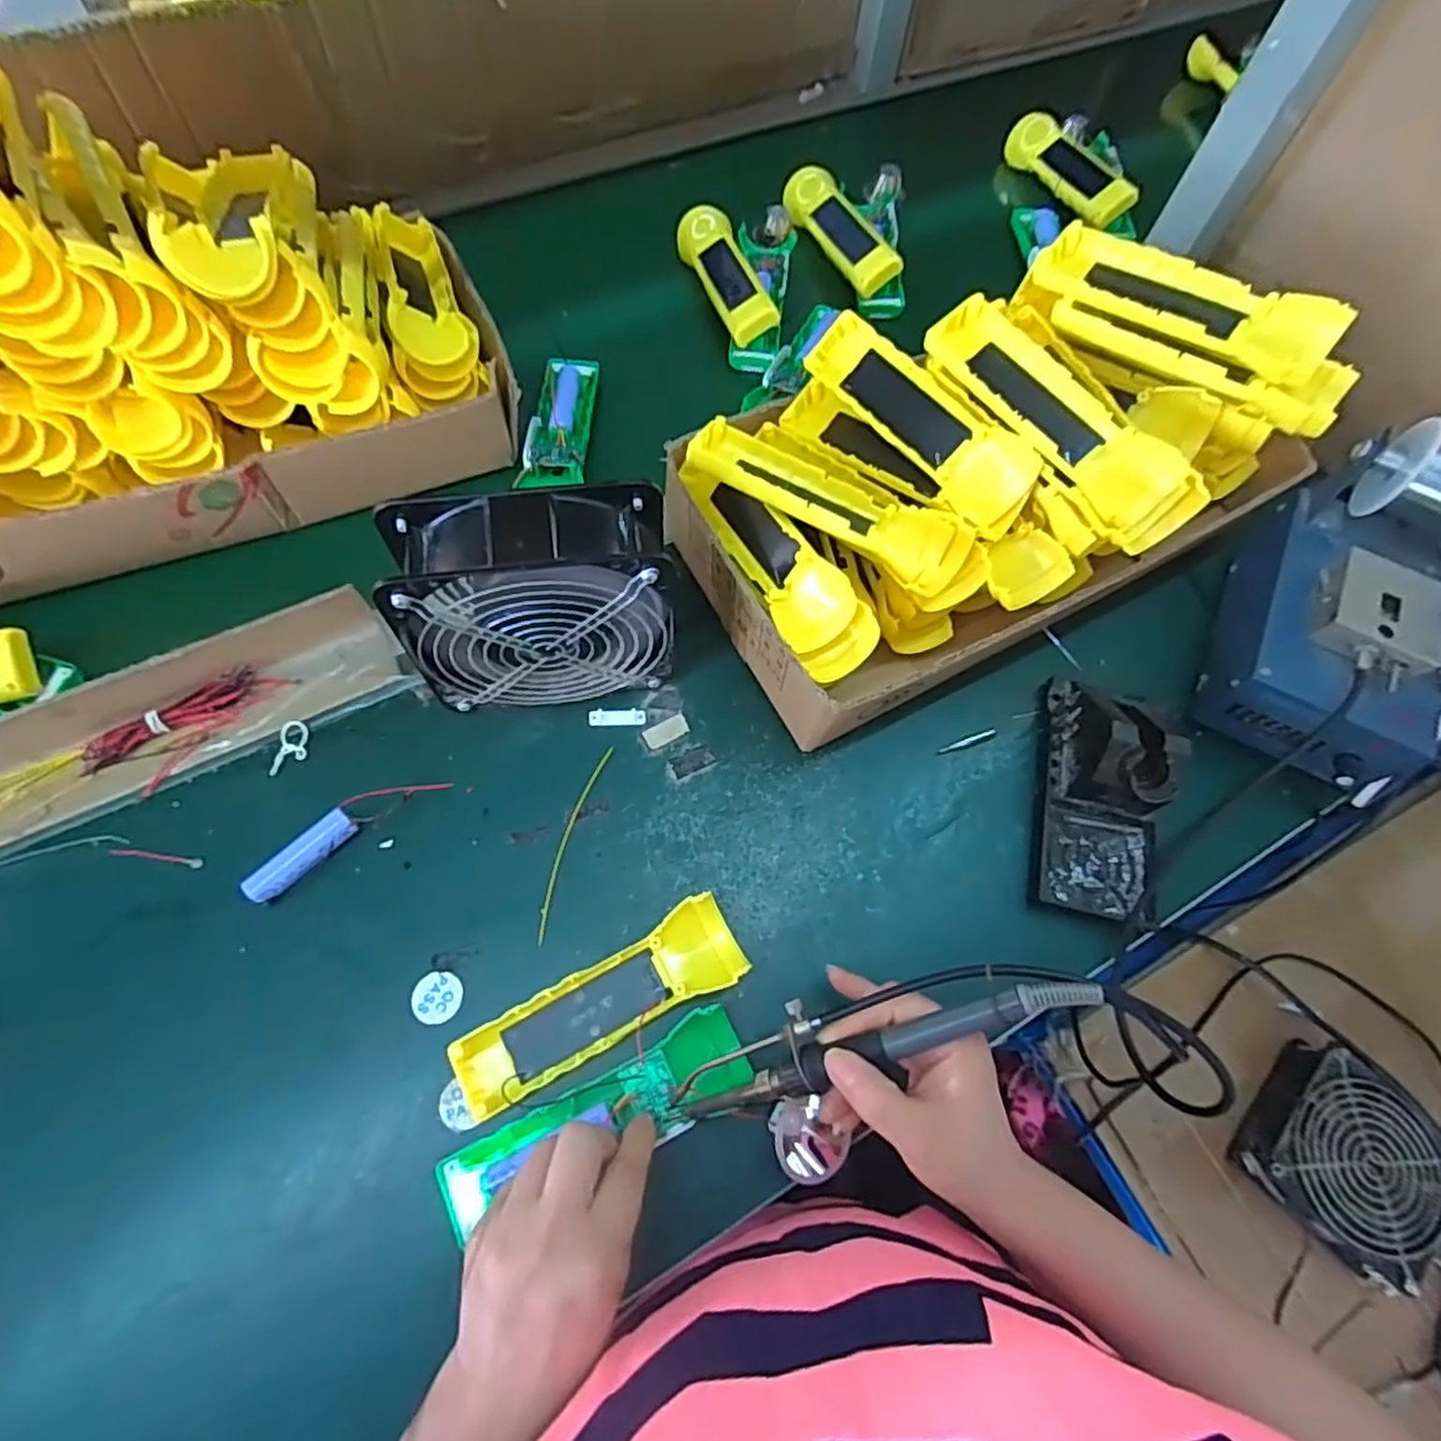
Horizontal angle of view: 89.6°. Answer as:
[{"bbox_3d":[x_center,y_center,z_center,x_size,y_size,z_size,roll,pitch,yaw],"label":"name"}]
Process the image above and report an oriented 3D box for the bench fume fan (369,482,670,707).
[{"bbox_3d":[-0.103,-0.066,0.427,0.145,0.144,0.063,-7,68,-5],"label":"bench fume fan"}]

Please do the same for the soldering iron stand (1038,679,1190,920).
[{"bbox_3d":[0.246,0.040,0.449,0.072,0.065,0.152,11,68,2],"label":"soldering iron stand"}]

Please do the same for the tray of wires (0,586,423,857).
[{"bbox_3d":[-0.344,0.001,0.441,0.276,0.041,0.067,-27,71,-13],"label":"tray of wires"}]

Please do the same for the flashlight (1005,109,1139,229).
[{"bbox_3d":[0.364,-0.570,0.755,0.059,0.029,0.176,-33,65,14],"label":"flashlight"}]

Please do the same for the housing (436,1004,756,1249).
[{"bbox_3d":[-0.063,0.206,0.380,0.164,0.028,0.046,-20,70,-16],"label":"housing"}]

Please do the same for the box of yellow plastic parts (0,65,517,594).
[{"bbox_3d":[-0.373,-0.249,0.458,0.428,0.187,0.203,-19,70,-10],"label":"box of yellow plastic parts"}]

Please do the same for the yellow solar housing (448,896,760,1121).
[{"bbox_3d":[-0.064,0.158,0.404,0.161,0.022,0.047,-28,72,-13],"label":"yellow solar housing"}]

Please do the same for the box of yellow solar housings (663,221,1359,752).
[{"bbox_3d":[0.190,-0.178,0.476,0.414,0.168,0.216,-25,71,-12],"label":"box of yellow solar housings"}]

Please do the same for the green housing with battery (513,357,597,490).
[{"bbox_3d":[-0.126,-0.237,0.570,0.045,0.022,0.132,2,68,-2],"label":"green housing with battery"}]

